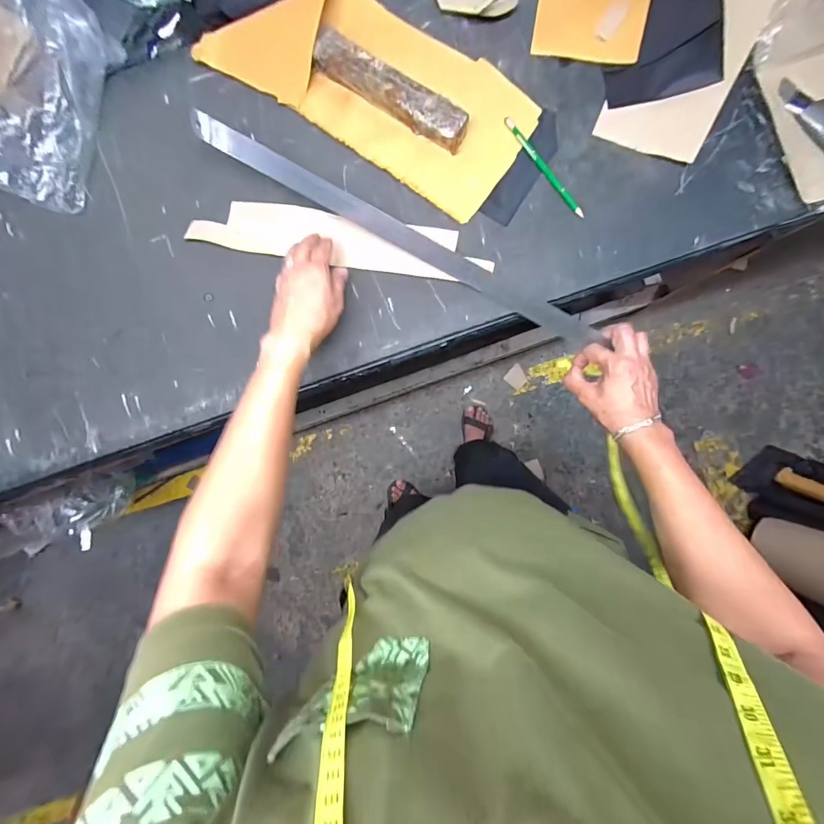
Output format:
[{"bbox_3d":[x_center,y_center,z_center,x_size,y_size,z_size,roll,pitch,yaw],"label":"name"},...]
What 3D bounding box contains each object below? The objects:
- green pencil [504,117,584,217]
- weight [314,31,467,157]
[{"bbox_3d":[0.173,-0.322,0.511,0.010,0.008,0.164,-35,87,2],"label":"green pencil"},{"bbox_3d":[-0.029,-0.420,0.513,0.226,0.025,0.045,34,91,3],"label":"weight"}]

